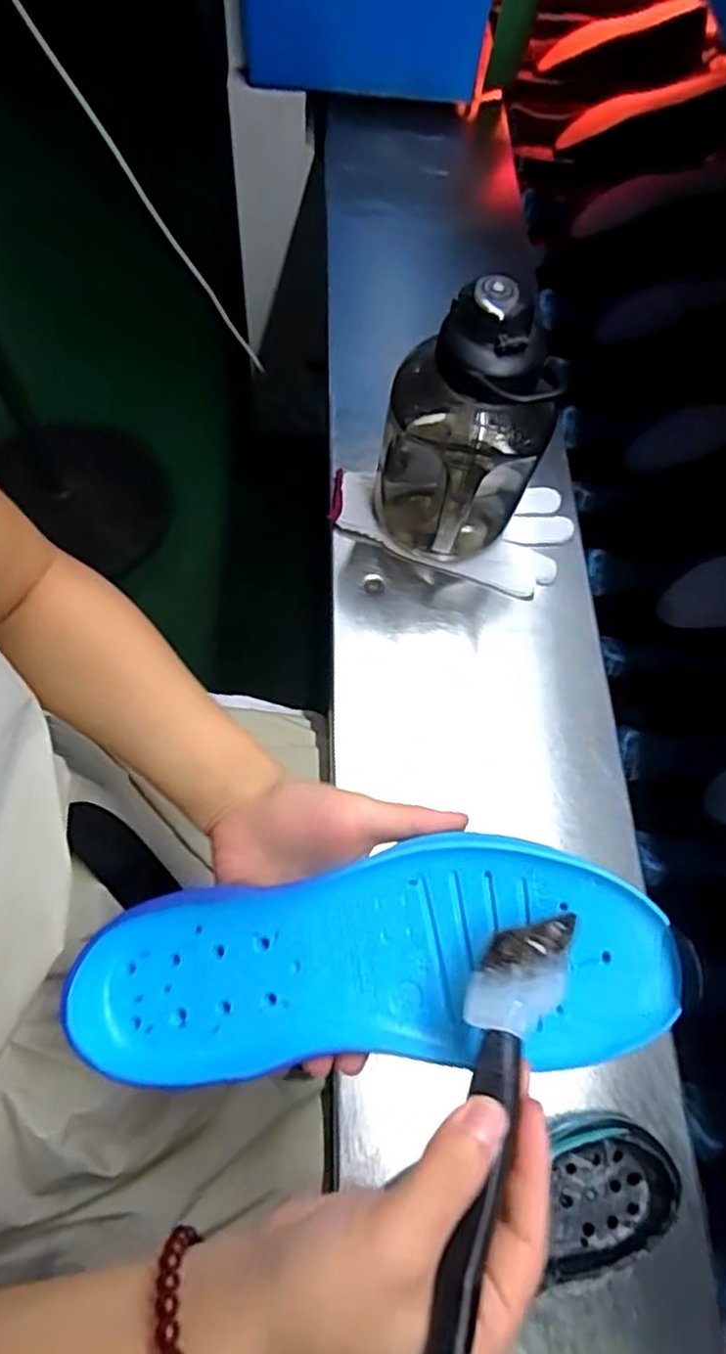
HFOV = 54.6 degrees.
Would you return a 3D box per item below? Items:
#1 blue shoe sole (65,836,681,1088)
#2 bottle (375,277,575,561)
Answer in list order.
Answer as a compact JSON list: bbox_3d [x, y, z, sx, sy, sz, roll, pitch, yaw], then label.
[{"bbox_3d":[-0.001,0.124,0.305,0.245,0.028,0.087,-9,65,7],"label":"blue shoe sole"},{"bbox_3d":[0.076,-0.190,0.560,0.123,0.227,0.115,5,65,0],"label":"bottle"}]

